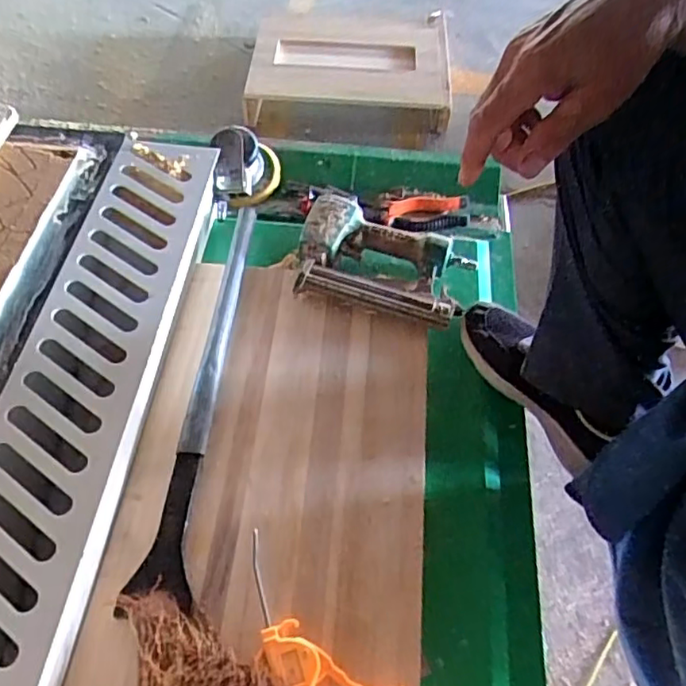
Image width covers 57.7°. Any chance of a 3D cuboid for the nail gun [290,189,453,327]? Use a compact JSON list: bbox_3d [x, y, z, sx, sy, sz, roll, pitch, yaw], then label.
[{"bbox_3d":[0.049,-0.110,0.813,0.213,0.048,0.157,15,56,8],"label":"nail gun"}]

